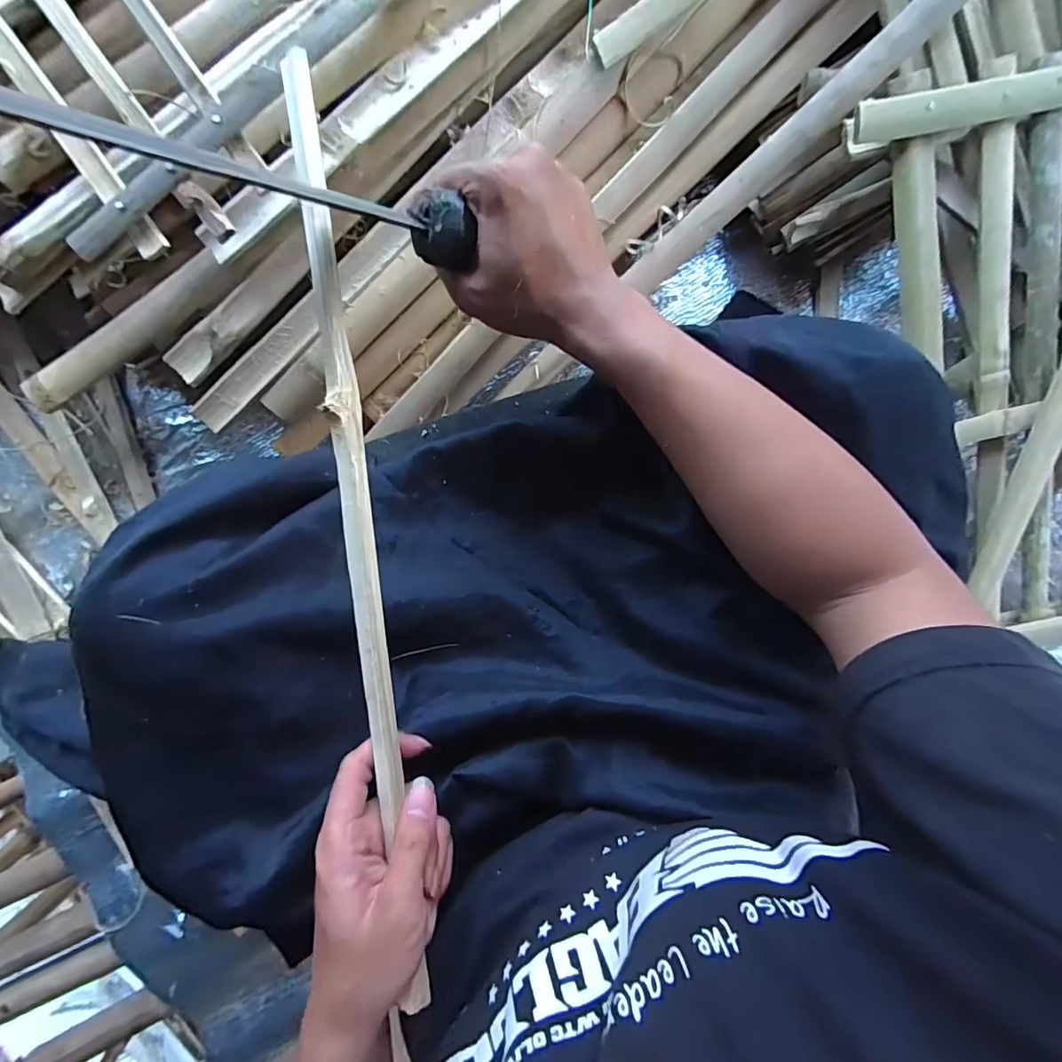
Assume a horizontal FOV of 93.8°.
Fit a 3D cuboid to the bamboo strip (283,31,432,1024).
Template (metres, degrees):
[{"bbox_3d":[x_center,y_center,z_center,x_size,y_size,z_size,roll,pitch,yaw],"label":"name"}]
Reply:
[{"bbox_3d":[-0.095,0.004,0.278,0.019,0.009,0.519,-7,91,0],"label":"bamboo strip"}]

